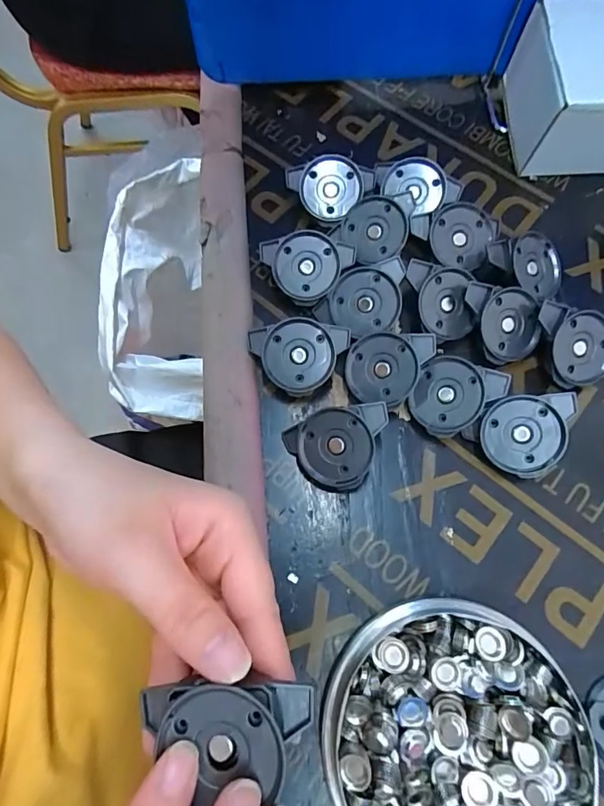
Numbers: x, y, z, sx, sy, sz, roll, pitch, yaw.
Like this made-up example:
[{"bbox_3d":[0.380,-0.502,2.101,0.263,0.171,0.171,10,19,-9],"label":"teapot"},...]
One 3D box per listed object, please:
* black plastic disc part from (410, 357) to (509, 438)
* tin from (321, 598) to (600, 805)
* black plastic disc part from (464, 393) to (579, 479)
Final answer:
[{"bbox_3d":[0.086,-0.006,0.265,0.041,0.009,0.048,41,103,20],"label":"black plastic disc part"},{"bbox_3d":[0.071,0.158,0.212,0.114,0.024,0.118,0,69,0],"label":"tin"},{"bbox_3d":[0.125,0.013,0.257,0.044,0.011,0.053,44,102,9],"label":"black plastic disc part"}]

